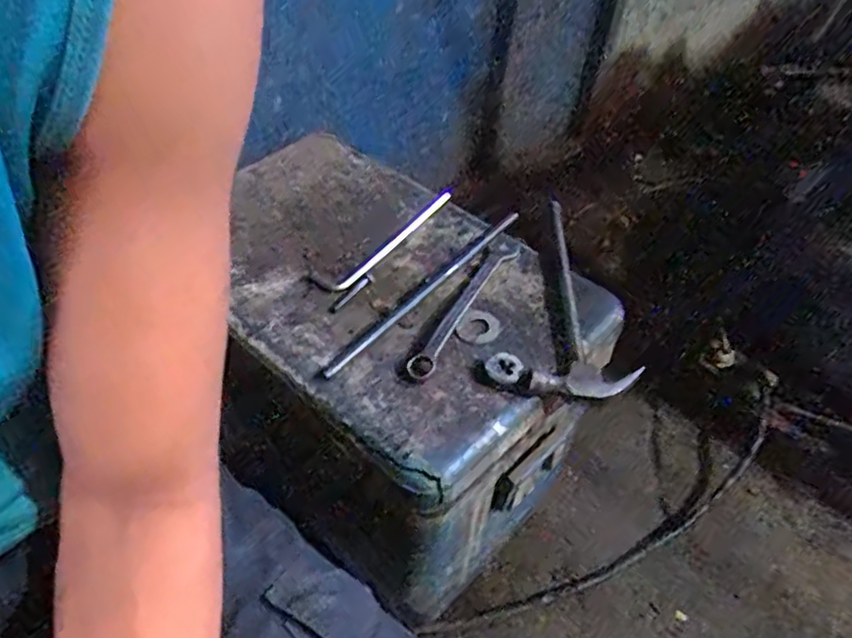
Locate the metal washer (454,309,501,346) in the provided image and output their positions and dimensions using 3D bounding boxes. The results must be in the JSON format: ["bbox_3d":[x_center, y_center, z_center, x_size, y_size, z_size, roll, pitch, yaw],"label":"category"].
[{"bbox_3d":[0.052,0.009,0.658,0.045,0.004,0.048,-6,42,5],"label":"metal washer"}]

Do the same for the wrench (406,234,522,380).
[{"bbox_3d":[0.041,-0.018,0.671,0.030,0.016,0.230,25,50,16],"label":"wrench"}]

